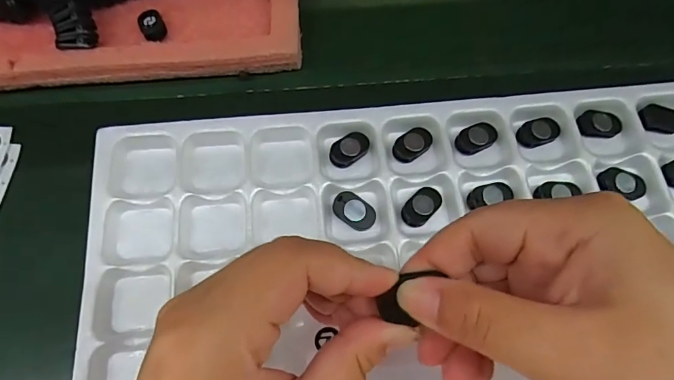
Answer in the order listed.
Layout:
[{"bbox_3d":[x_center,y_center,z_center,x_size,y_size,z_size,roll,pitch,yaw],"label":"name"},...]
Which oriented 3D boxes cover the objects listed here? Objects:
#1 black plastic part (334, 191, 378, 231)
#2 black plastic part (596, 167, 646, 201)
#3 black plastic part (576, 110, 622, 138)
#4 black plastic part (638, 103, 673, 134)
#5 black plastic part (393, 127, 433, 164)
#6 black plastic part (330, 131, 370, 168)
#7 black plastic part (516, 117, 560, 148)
[{"bbox_3d":[0.011,0.013,0.278,0.029,0.004,0.018,33,71,12],"label":"black plastic part"},{"bbox_3d":[0.186,-0.005,0.285,0.031,0.004,0.018,15,69,5],"label":"black plastic part"},{"bbox_3d":[0.182,-0.046,0.304,0.029,0.008,0.018,-2,68,-1],"label":"black plastic part"},{"bbox_3d":[0.225,-0.050,0.304,0.031,0.011,0.020,-1,68,-1],"label":"black plastic part"},{"bbox_3d":[0.052,-0.032,0.297,0.029,0.007,0.018,-41,74,-15],"label":"black plastic part"},{"bbox_3d":[0.009,-0.028,0.296,0.030,0.007,0.017,-43,74,-16],"label":"black plastic part"},{"bbox_3d":[0.139,-0.040,0.301,0.029,0.007,0.018,-20,69,-8],"label":"black plastic part"}]

